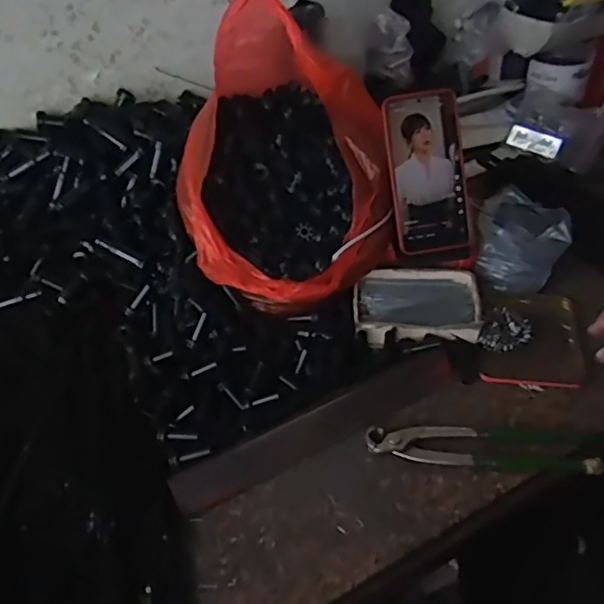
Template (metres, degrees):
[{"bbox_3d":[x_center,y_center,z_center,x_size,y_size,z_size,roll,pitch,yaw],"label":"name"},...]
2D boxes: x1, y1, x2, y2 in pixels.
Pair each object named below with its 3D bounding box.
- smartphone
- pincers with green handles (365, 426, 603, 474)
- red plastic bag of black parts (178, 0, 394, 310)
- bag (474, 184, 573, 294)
[{"bbox_3d":[0.132,-0.130,0.638,0.078,0.171,0.016,-11,9,-4],"label":"smartphone"},{"bbox_3d":[0.159,0.128,0.538,0.200,0.017,0.050,-1,47,6],"label":"pincers with green handles"},{"bbox_3d":[-0.014,-0.149,0.633,0.208,0.221,0.265,2,47,9],"label":"red plastic bag of black parts"},{"bbox_3d":[0.247,-0.073,0.686,0.093,0.053,0.116,10,49,15],"label":"bag"}]

